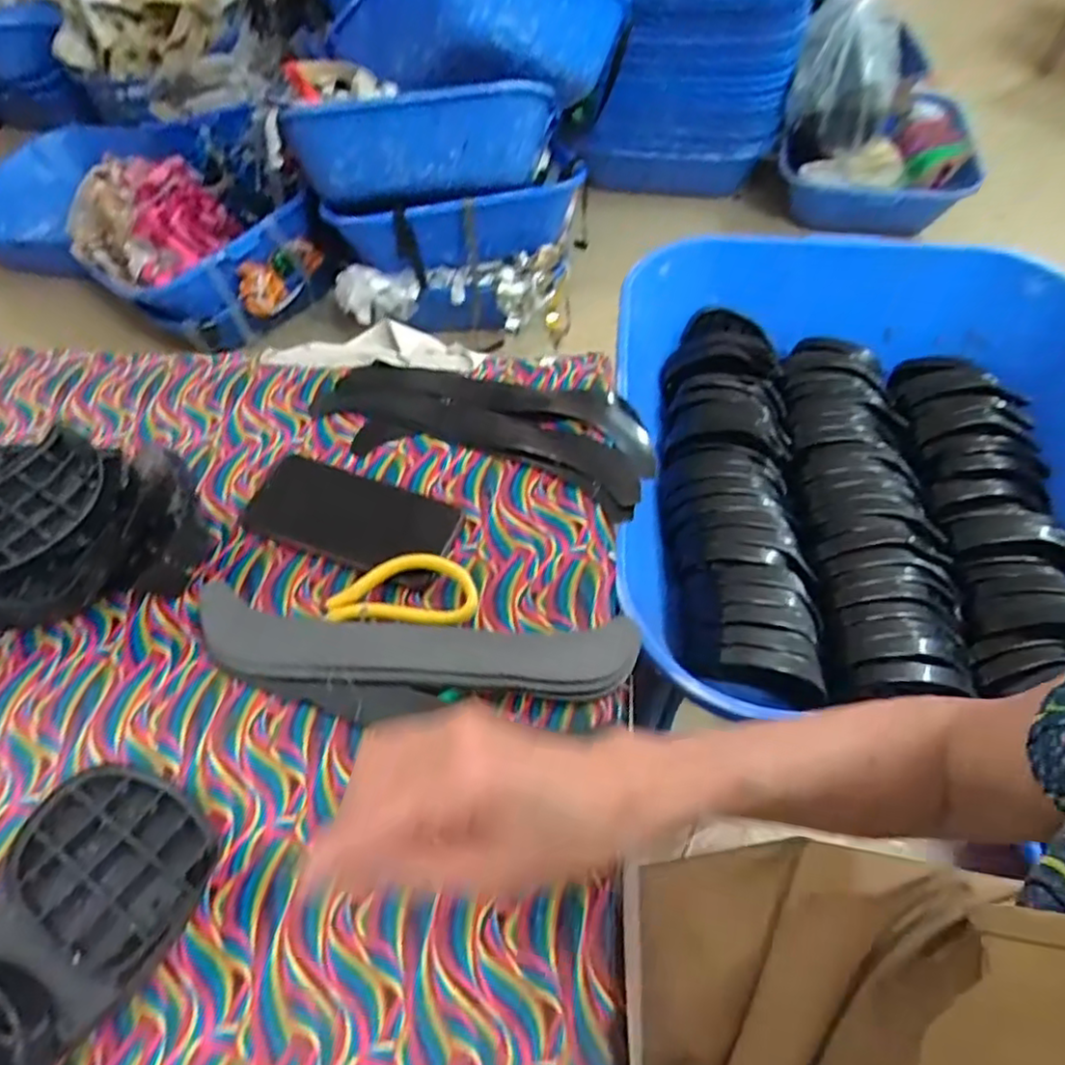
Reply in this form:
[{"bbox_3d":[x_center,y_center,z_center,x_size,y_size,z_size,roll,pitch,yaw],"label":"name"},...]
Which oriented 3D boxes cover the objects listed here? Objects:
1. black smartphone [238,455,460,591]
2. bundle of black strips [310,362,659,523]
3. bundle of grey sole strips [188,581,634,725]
[{"bbox_3d":[-0.134,-0.011,0.516,0.150,0.016,0.077,20,56,12],"label":"black smartphone"},{"bbox_3d":[-0.041,-0.091,0.579,0.285,0.026,0.113,16,57,15],"label":"bundle of black strips"},{"bbox_3d":[-0.083,0.080,0.443,0.294,0.022,0.077,3,55,6],"label":"bundle of grey sole strips"}]

